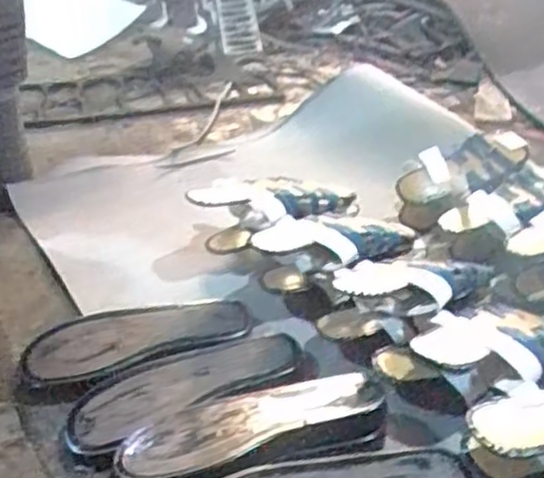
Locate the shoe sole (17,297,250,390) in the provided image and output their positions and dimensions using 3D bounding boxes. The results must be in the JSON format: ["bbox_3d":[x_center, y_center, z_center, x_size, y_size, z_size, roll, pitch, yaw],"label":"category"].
[{"bbox_3d":[-0.153,0.114,0.813,0.256,0.022,0.092,-11,37,-17],"label":"shoe sole"}]

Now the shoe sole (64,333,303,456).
[{"bbox_3d":[-0.084,0.153,0.744,0.263,0.033,0.090,-16,39,-24],"label":"shoe sole"}]

